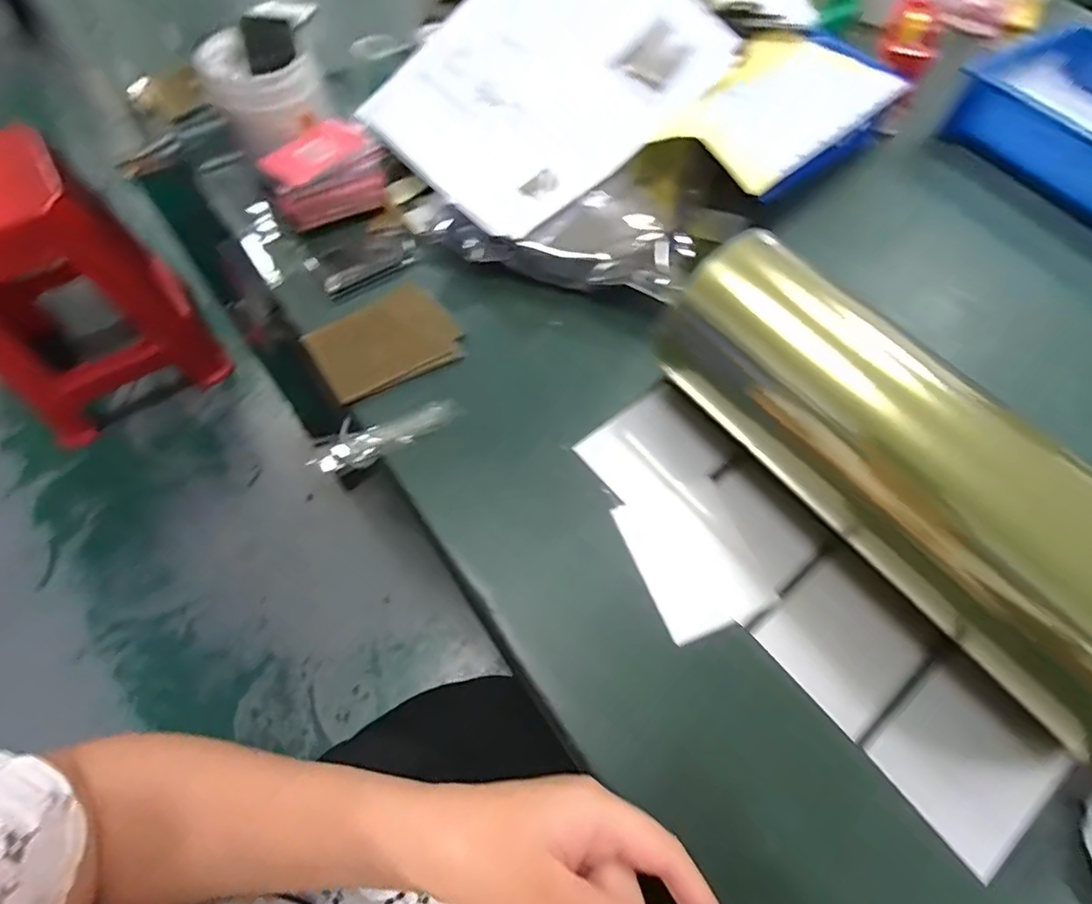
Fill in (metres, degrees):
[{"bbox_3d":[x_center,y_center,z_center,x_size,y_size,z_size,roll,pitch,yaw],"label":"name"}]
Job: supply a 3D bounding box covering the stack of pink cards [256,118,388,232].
[{"bbox_3d":[-0.204,-0.260,0.512,0.102,0.060,0.046,-27,67,-15],"label":"stack of pink cards"}]

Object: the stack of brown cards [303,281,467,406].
[{"bbox_3d":[-0.137,-0.095,0.466,0.116,0.010,0.095,-32,69,-14],"label":"stack of brown cards"}]

